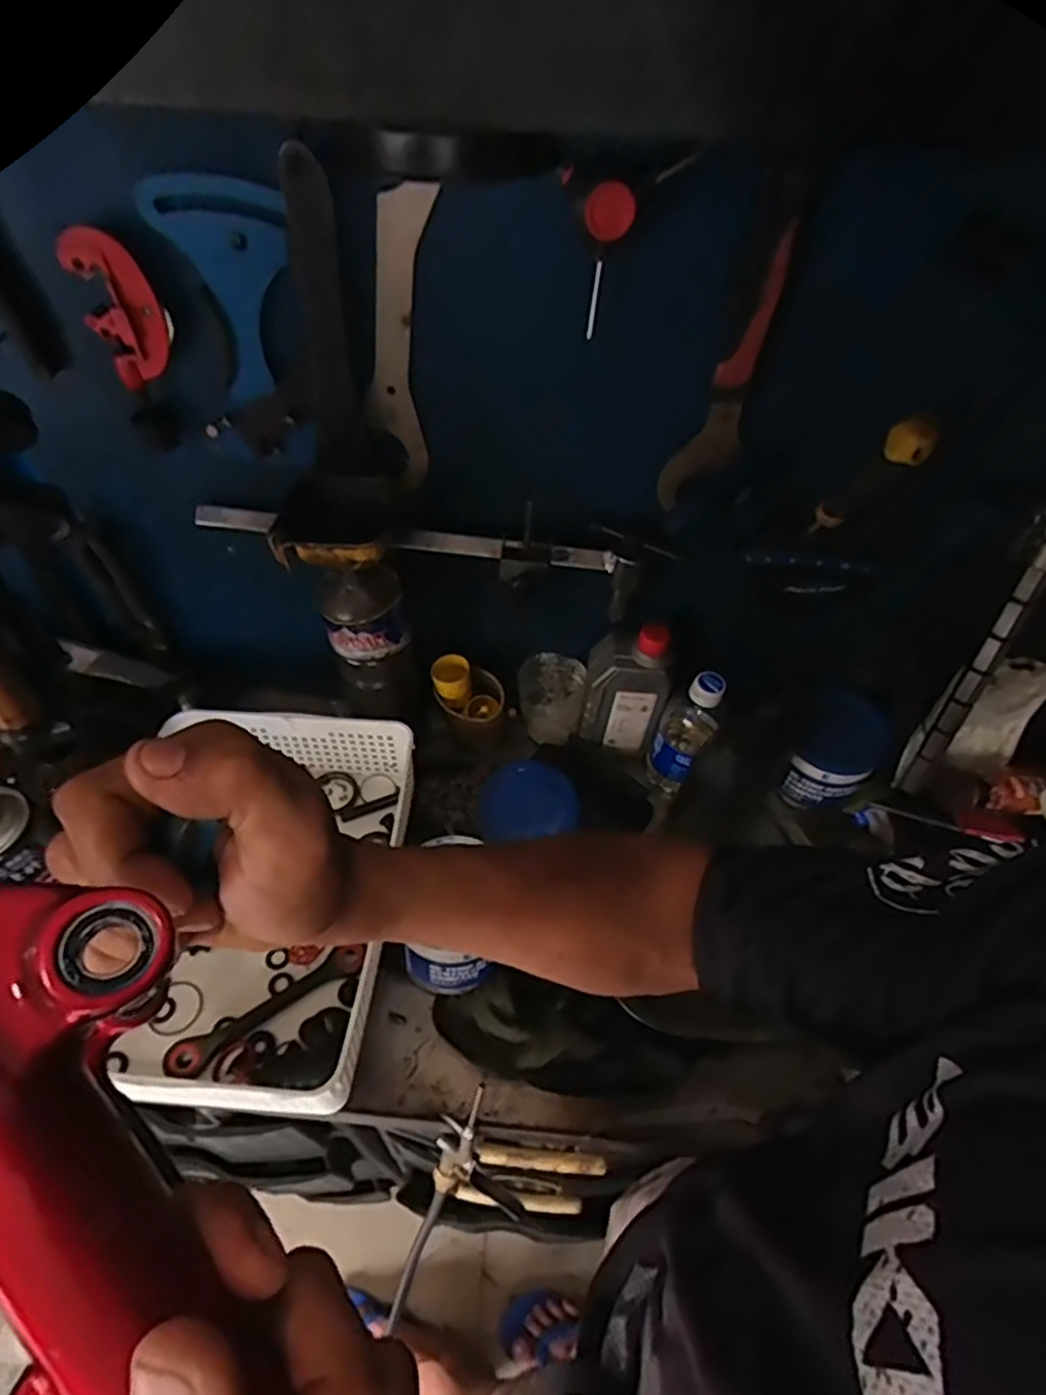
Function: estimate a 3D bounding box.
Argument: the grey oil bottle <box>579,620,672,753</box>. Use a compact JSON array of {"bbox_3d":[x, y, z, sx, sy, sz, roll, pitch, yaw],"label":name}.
[{"bbox_3d":[0.104,-0.007,0.701,0.081,0.157,0.045,15,51,8],"label":"grey oil bottle"}]

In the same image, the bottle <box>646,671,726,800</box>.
[{"bbox_3d":[0.165,0.030,0.694,0.052,0.149,0.064,23,52,15],"label":"bottle"}]

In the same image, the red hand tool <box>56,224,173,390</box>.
[{"bbox_3d":[-0.279,-0.272,0.484,0.051,0.097,0.024,-5,48,-1],"label":"red hand tool"}]

